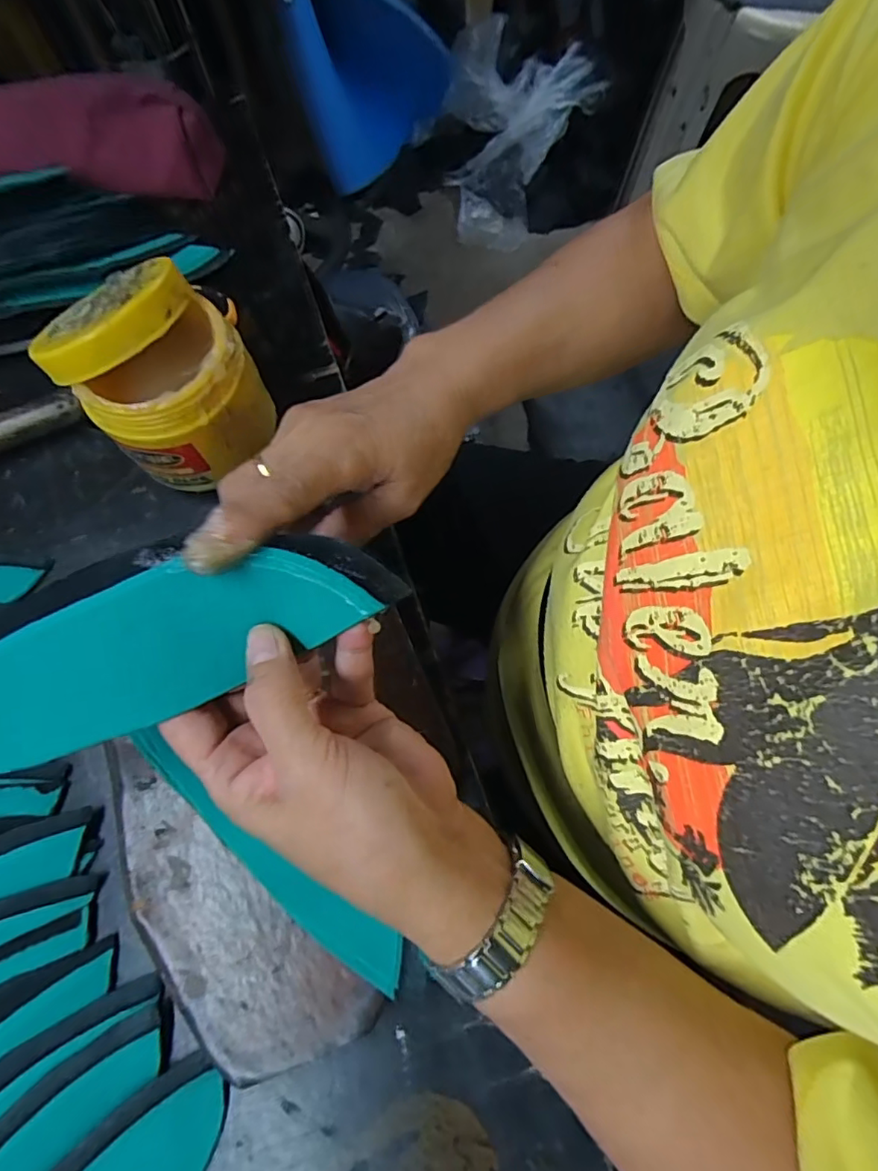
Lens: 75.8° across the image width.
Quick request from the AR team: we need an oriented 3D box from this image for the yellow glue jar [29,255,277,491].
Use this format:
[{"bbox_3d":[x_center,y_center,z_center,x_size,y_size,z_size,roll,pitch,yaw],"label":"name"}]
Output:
[{"bbox_3d":[-0.161,-0.122,0.329,0.091,0.095,0.096,-1,71,2],"label":"yellow glue jar"}]

